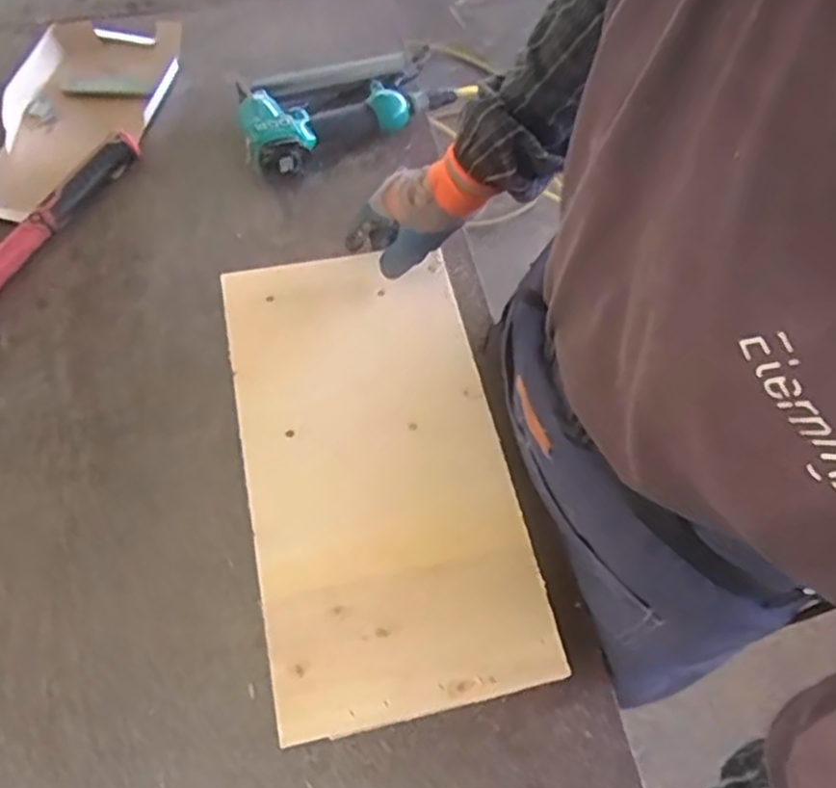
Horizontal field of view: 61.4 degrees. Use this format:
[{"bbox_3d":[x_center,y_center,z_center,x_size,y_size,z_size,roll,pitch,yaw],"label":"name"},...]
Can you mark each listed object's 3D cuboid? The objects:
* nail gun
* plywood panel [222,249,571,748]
[{"bbox_3d":[-0.095,-0.363,0.843,0.278,0.063,0.149,-31,68,-17],"label":"nail gun"},{"bbox_3d":[-0.043,0.051,0.634,0.218,0.016,0.434,-11,63,-8],"label":"plywood panel"}]

